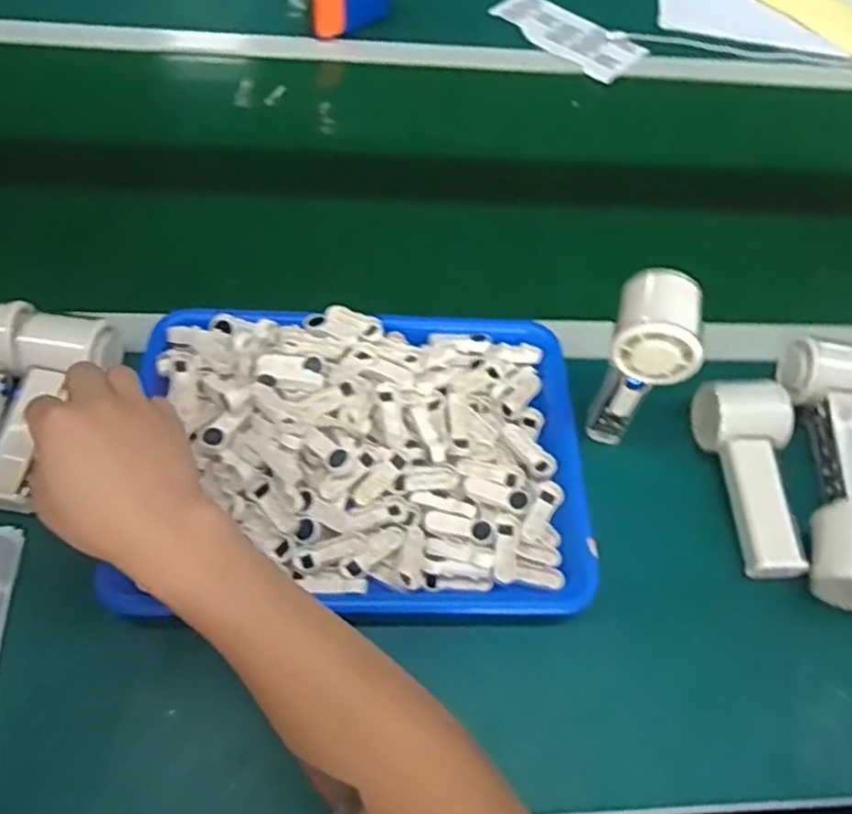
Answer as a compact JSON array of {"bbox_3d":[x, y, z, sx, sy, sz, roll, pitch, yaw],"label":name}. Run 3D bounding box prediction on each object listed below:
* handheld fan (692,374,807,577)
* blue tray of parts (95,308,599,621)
[{"bbox_3d":[0.255,0.055,0.558,0.065,0.040,0.153,-2,69,-5],"label":"handheld fan"},{"bbox_3d":[-0.048,0.027,0.542,0.327,0.054,0.249,2,56,-5],"label":"blue tray of parts"}]

